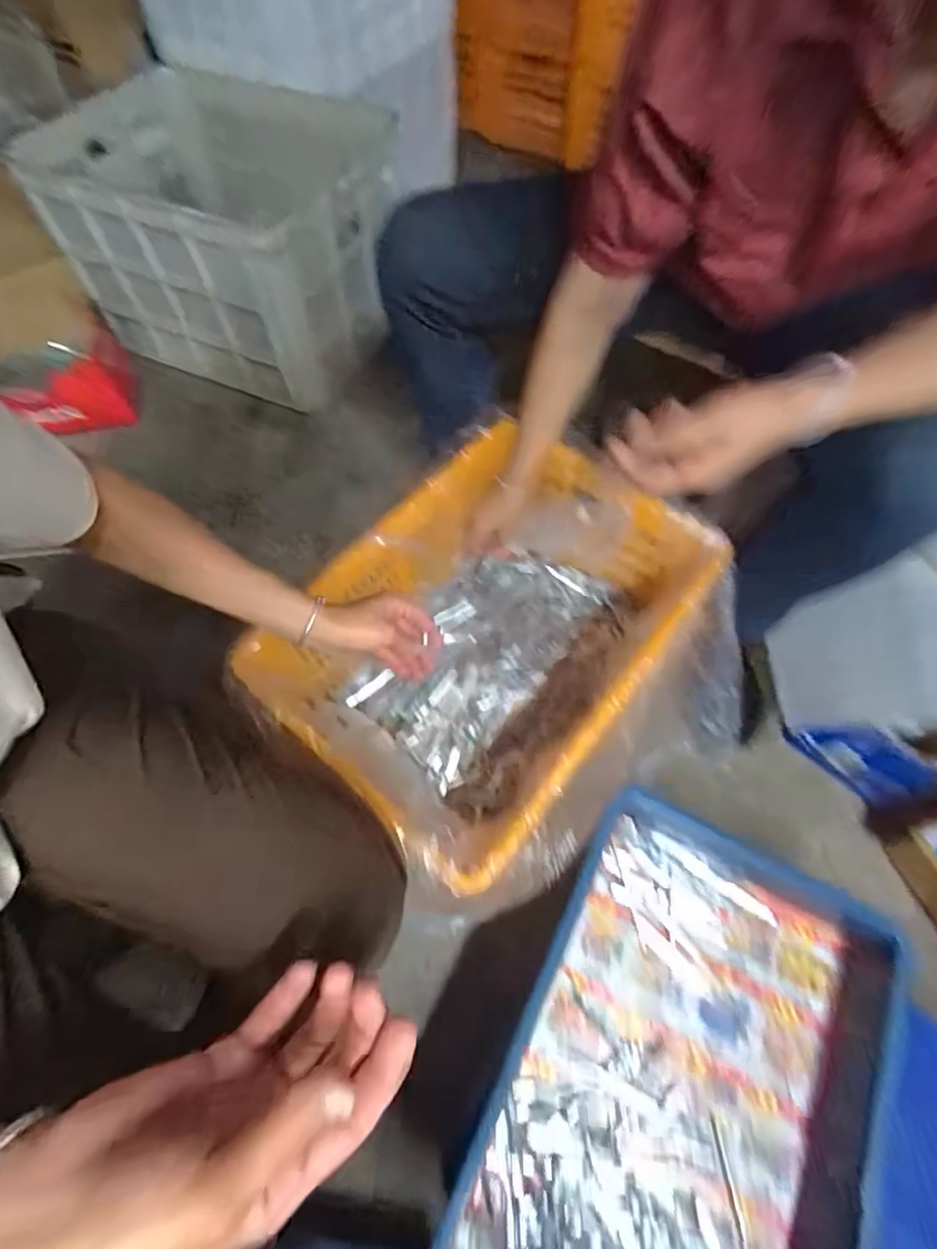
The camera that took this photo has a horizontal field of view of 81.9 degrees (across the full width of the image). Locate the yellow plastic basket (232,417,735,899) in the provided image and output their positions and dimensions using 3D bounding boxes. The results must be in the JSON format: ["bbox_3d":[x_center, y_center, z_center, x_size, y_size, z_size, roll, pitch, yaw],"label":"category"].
[{"bbox_3d":[0.033,0.020,0.682,0.391,0.203,0.496,36,68,18],"label":"yellow plastic basket"}]

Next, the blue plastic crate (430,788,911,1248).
[{"bbox_3d":[0.198,0.421,0.487,0.315,0.107,0.435,26,65,14],"label":"blue plastic crate"}]

